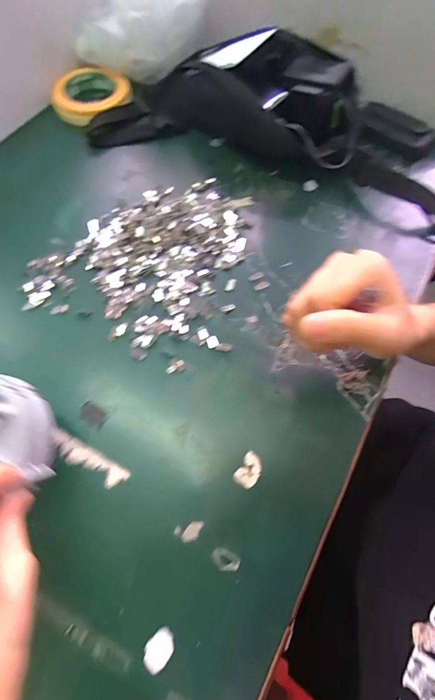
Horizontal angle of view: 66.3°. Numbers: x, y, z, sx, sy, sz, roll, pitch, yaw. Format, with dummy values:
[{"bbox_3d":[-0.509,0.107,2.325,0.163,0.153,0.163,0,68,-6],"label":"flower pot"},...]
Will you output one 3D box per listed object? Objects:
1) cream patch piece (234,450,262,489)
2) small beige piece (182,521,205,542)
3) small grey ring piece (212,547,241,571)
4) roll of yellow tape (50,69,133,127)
[{"bbox_3d":[0.027,0.101,0.281,0.018,0.004,0.028,31,69,13],"label":"cream patch piece"},{"bbox_3d":[-0.019,0.142,0.263,0.011,0.005,0.019,37,71,16],"label":"small beige piece"},{"bbox_3d":[0.006,0.160,0.253,0.021,0.004,0.013,28,68,12],"label":"small grey ring piece"},{"bbox_3d":[-0.186,-0.380,0.495,0.115,0.025,0.115,0,65,0],"label":"roll of yellow tape"}]

